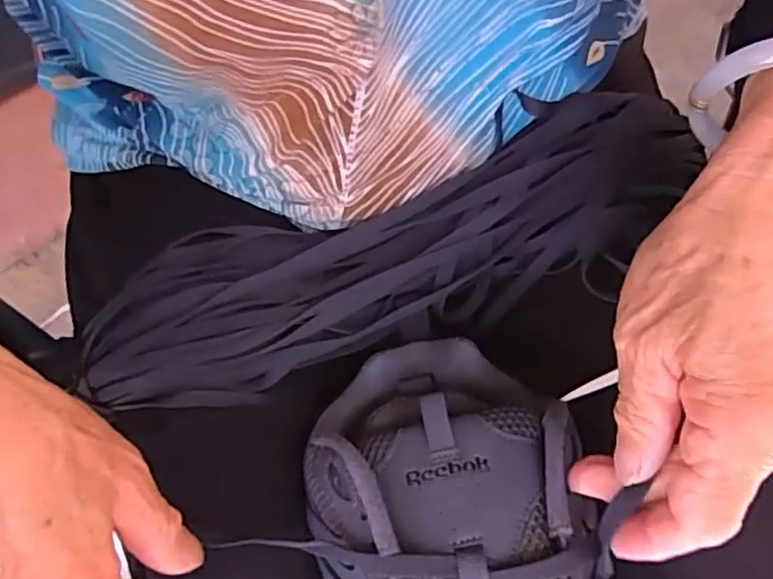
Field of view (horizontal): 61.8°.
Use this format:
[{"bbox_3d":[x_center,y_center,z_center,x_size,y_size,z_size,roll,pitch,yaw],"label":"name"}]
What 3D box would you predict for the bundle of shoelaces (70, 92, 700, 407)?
[{"bbox_3d":[0.005,-0.017,0.319,0.300,0.047,0.082,-17,72,-5],"label":"bundle of shoelaces"}]

